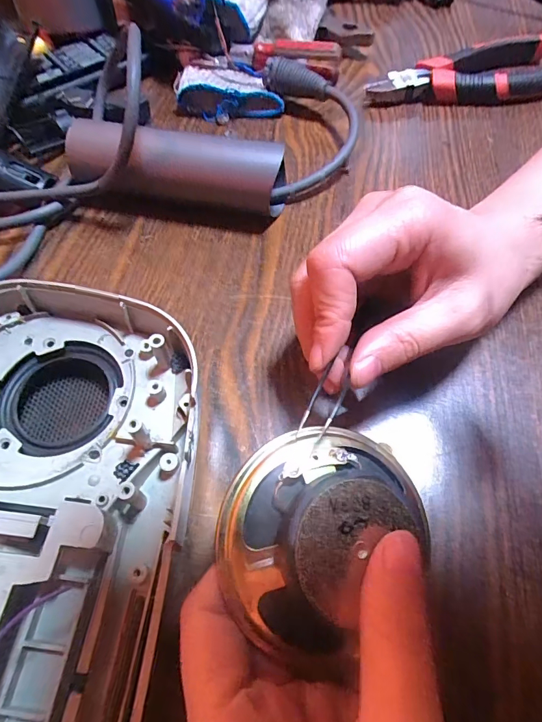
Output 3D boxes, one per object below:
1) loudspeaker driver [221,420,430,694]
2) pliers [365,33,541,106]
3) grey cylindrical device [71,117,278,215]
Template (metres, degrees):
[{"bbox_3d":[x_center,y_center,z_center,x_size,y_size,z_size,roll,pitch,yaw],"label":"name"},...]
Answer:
[{"bbox_3d":[0.015,0.049,0.129,0.055,0.023,0.070,37,65,19],"label":"loudspeaker driver"},{"bbox_3d":[0.151,-0.209,0.314,0.154,0.028,0.054,-16,61,-8],"label":"pliers"},{"bbox_3d":[-0.058,-0.111,0.248,0.127,0.039,0.038,11,61,8],"label":"grey cylindrical device"}]

